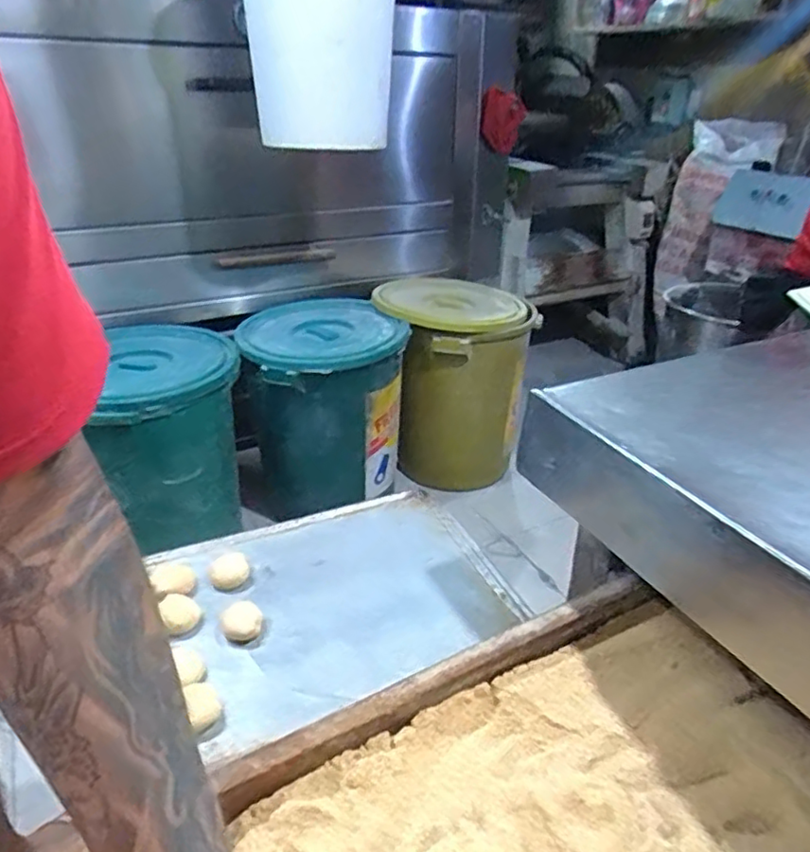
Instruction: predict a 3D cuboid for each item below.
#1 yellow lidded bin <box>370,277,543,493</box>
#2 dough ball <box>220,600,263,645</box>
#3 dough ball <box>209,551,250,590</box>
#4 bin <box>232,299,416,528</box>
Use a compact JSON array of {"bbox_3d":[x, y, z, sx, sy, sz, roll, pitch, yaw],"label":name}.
[{"bbox_3d":[0.134,-0.100,1.934,0.411,0.608,0.456,-2,30,-8],"label":"yellow lidded bin"},{"bbox_3d":[-0.188,0.229,0.728,0.044,0.020,0.053,-7,30,-15],"label":"dough ball"},{"bbox_3d":[-0.224,0.183,0.802,0.047,0.029,0.047,1,29,-1],"label":"dough ball"},{"bbox_3d":[-0.231,-0.031,1.760,0.444,0.537,0.371,3,29,2],"label":"bin"}]

